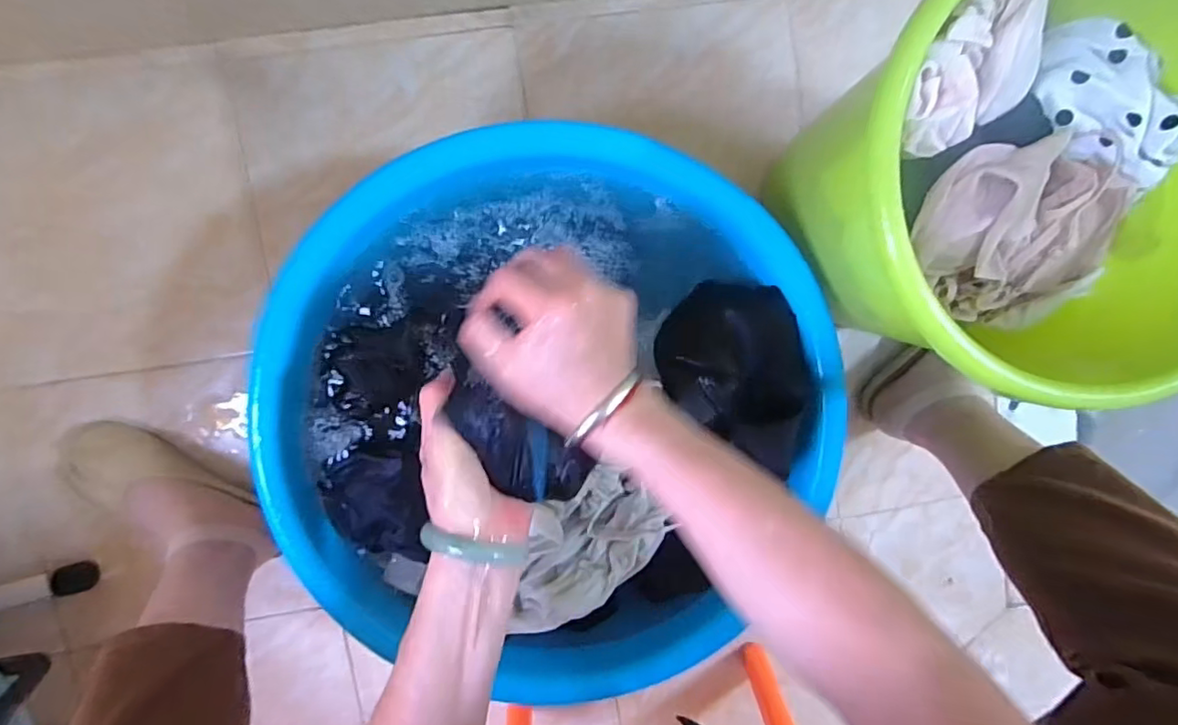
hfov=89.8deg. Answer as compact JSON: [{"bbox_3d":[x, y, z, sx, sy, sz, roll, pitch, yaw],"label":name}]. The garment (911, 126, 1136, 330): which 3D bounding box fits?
[{"bbox_3d":[0.339,-0.096,0.463,0.203,0.095,0.139,-1,97,-4],"label":"garment"}]

